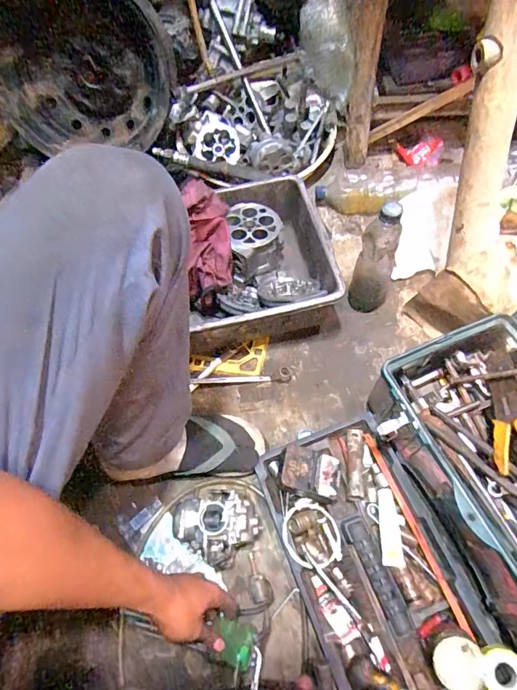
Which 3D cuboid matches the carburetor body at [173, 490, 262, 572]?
[{"bbox_3d":[-0.062,0.264,0.630,0.114,0.075,0.099,31,68,18],"label":"carburetor body"}]

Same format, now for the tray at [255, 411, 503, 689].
[{"bbox_3d":[0.167,0.320,0.591,0.220,0.067,0.433,-20,63,-7],"label":"tray"}]

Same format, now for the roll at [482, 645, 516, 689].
[{"bbox_3d":[0.301,0.404,0.523,0.051,0.032,0.054,-1,62,2],"label":"roll"}]

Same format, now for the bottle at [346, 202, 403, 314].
[{"bbox_3d":[0.209,-0.149,0.745,0.069,0.234,0.076,20,65,13],"label":"bottle"}]

